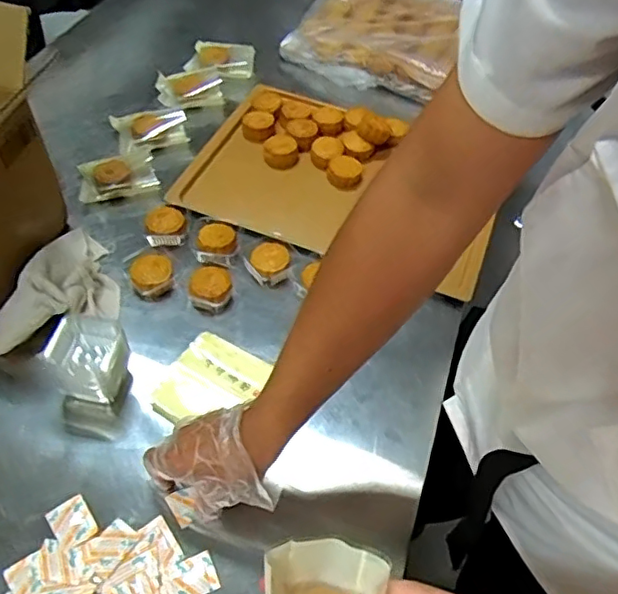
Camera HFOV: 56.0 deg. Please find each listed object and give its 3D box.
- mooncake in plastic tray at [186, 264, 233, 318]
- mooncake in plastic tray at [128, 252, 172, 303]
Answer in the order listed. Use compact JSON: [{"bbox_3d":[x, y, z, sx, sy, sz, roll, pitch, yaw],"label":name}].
[{"bbox_3d":[-0.117,-0.010,0.696,0.050,0.032,0.056,3,53,-2],"label":"mooncake in plastic tray"},{"bbox_3d":[-0.191,-0.025,0.705,0.049,0.025,0.056,-15,56,-15],"label":"mooncake in plastic tray"}]

